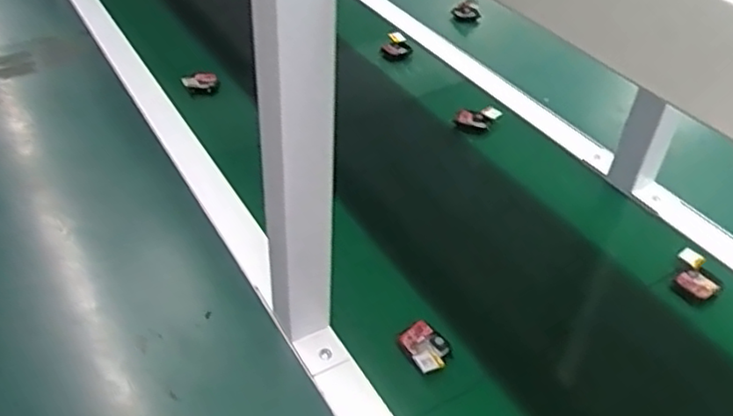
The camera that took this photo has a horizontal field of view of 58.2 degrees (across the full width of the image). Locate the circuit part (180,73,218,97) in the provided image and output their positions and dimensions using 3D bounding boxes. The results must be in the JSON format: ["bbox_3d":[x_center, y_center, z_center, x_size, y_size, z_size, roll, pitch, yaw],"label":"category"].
[{"bbox_3d":[-0.227,-0.170,0.899,0.046,0.023,0.027,-7,43,-14],"label":"circuit part"}]

